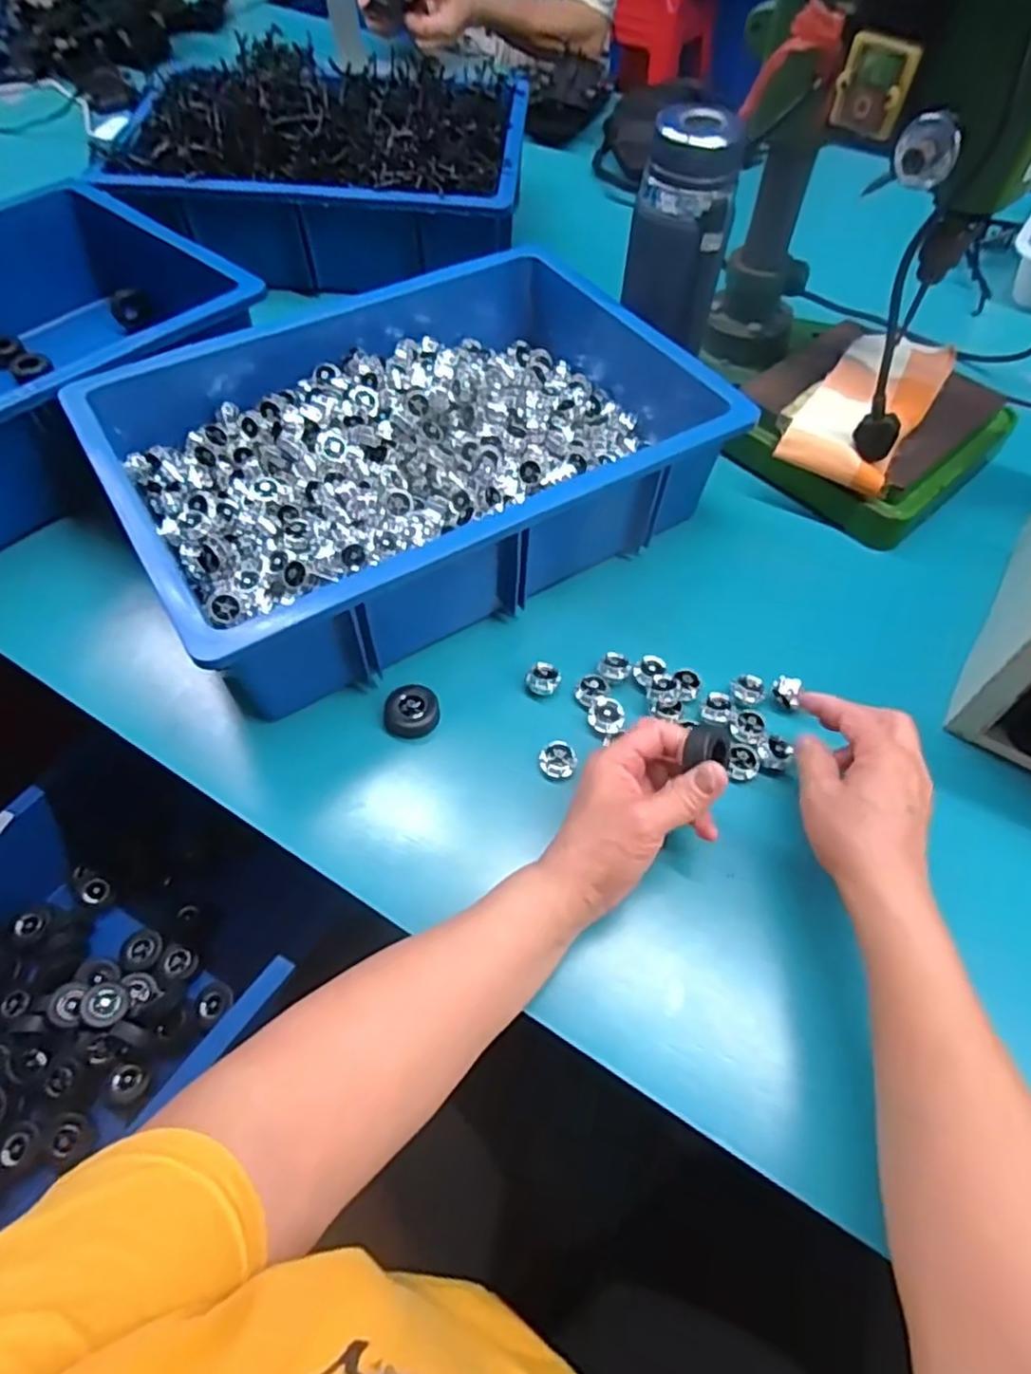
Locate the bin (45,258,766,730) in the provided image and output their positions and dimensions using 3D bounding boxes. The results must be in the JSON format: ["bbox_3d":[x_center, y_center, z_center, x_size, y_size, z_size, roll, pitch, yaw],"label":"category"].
[{"bbox_3d":[-0.073,-0.207,0.563,0.457,0.107,0.333,-29,62,-16],"label":"bin"}]

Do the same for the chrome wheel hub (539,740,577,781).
[{"bbox_3d":[0.029,0.049,0.460,0.024,0.014,0.022,0,58,0],"label":"chrome wheel hub"}]

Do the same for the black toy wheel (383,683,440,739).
[{"bbox_3d":[-0.073,0.017,0.485,0.037,0.018,0.033,-8,59,-4],"label":"black toy wheel"}]

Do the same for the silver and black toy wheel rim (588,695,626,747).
[{"bbox_3d":[0.064,0.021,0.483,0.023,0.016,0.026,-30,63,-17],"label":"silver and black toy wheel rim"}]

